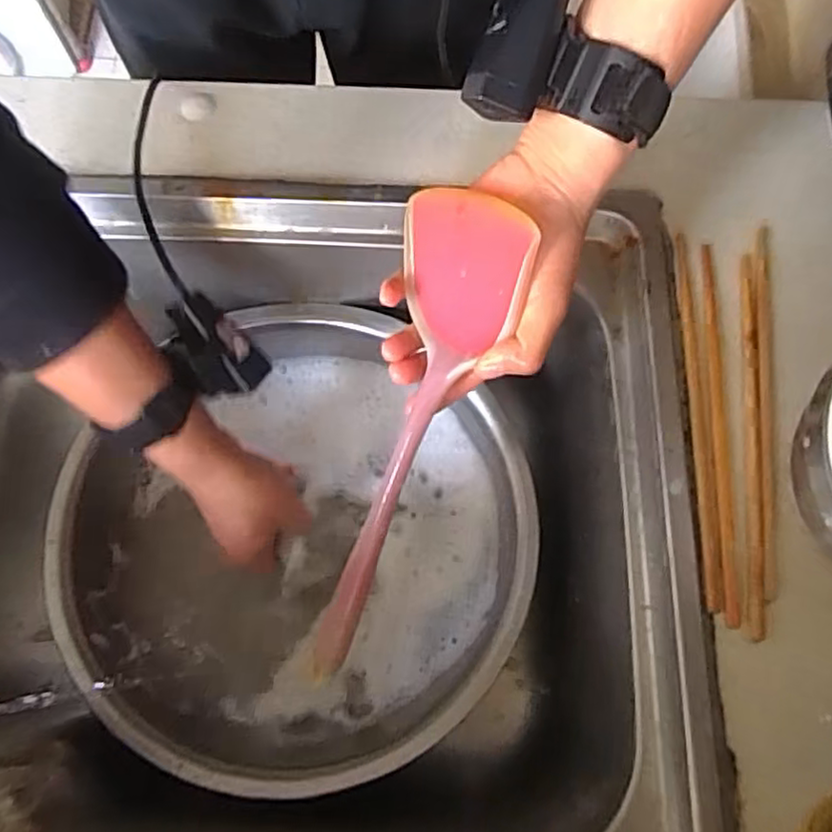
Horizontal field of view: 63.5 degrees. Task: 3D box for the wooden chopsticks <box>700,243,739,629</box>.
[{"bbox_3d":[0.182,0.002,0.401,0.010,0.004,0.233,5,73,0],"label":"wooden chopsticks"}]

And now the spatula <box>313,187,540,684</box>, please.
[{"bbox_3d":[-0.011,0.025,0.398,0.037,0.093,0.305,-1,113,-39],"label":"spatula"}]

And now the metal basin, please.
[{"bbox_3d":[-0.083,0.099,0.511,0.316,0.090,0.308,1,73,-2],"label":"metal basin"}]

